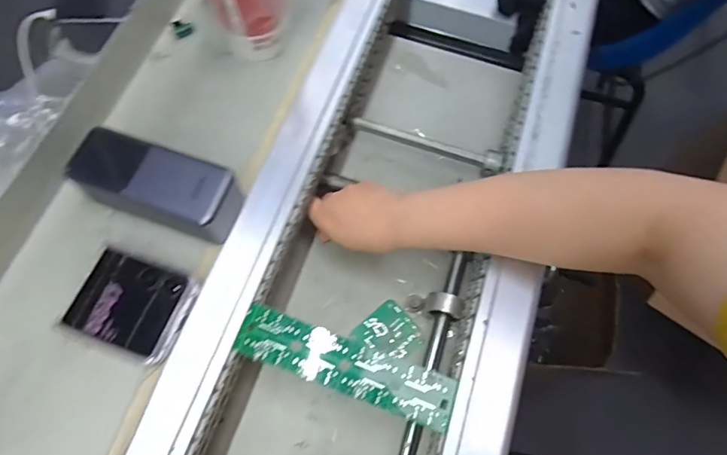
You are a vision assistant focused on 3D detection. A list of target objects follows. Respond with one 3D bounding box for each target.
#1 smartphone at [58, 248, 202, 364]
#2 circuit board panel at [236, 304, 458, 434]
[{"bbox_3d":[-0.185,0.061,0.375,0.084,0.016,0.073,18,68,5],"label":"smartphone"},{"bbox_3d":[-0.014,0.114,0.387,0.179,0.005,0.041,20,68,6],"label":"circuit board panel"}]

